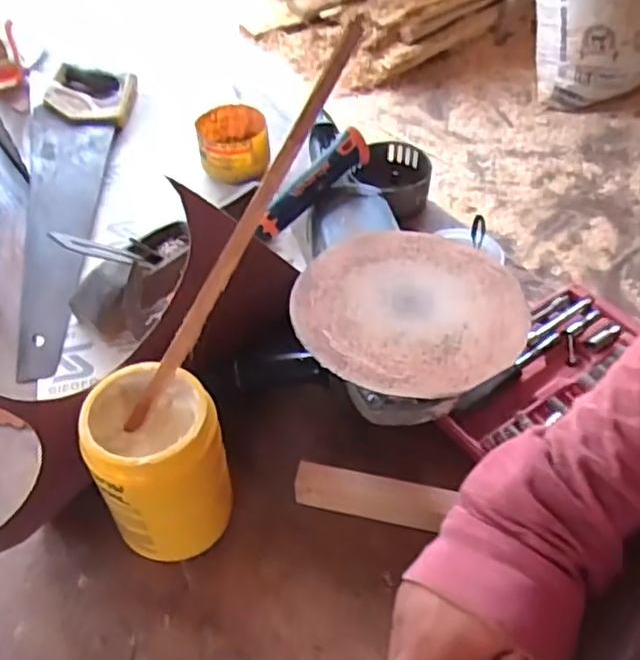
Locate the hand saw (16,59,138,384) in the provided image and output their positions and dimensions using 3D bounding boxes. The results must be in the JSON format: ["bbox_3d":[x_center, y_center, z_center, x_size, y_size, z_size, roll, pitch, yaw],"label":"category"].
[{"bbox_3d":[-0.336,-0.170,0.845,0.128,0.031,0.551,-2,48,0],"label":"hand saw"}]

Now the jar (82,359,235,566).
[{"bbox_3d":[-0.117,0.104,0.508,0.087,0.147,0.089,-1,48,1],"label":"jar"}]

